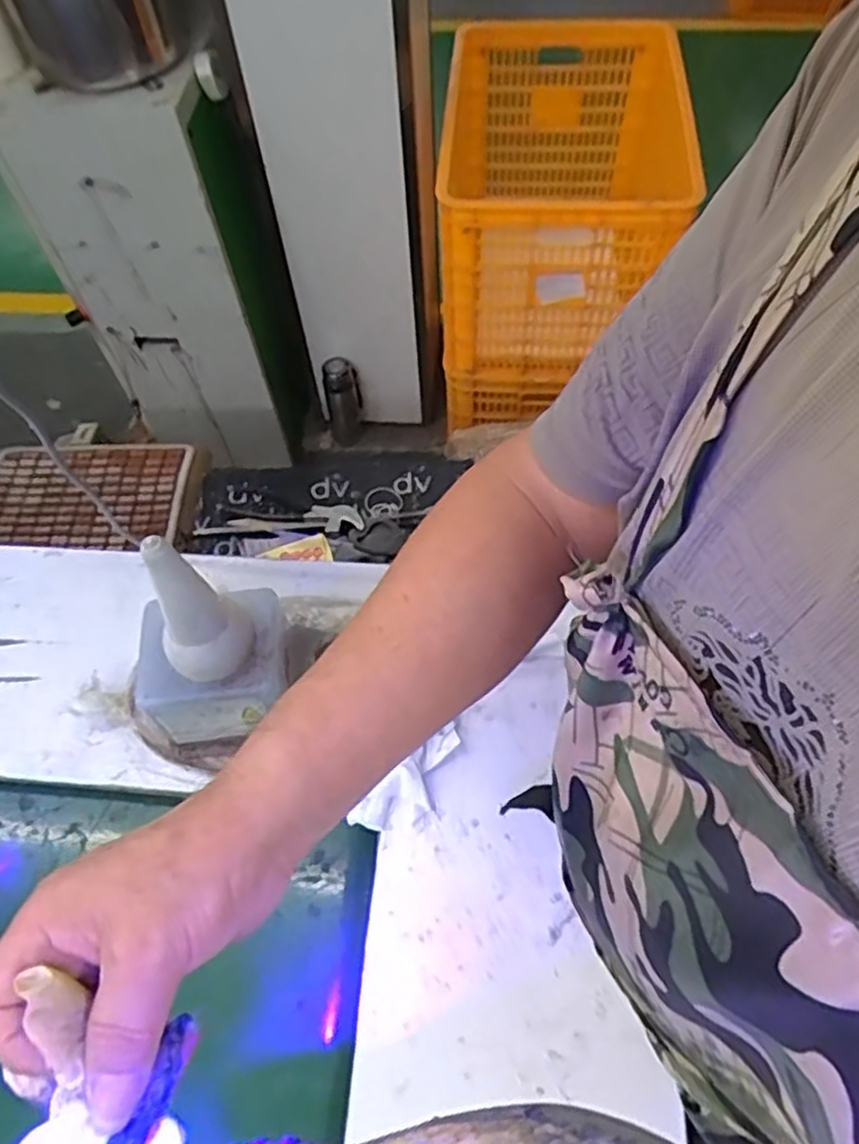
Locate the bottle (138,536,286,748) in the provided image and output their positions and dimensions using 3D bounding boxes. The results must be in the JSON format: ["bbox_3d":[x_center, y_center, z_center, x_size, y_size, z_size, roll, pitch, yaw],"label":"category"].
[{"bbox_3d":[-0.184,0.047,0.586,0.119,0.214,0.107,-4,58,0],"label":"bottle"}]

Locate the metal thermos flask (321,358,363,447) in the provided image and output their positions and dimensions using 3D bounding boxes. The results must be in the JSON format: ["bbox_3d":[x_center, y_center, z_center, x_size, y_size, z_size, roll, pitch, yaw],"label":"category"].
[{"bbox_3d":[-0.197,-0.384,1.663,0.078,0.213,0.083,-10,58,-4],"label":"metal thermos flask"}]

